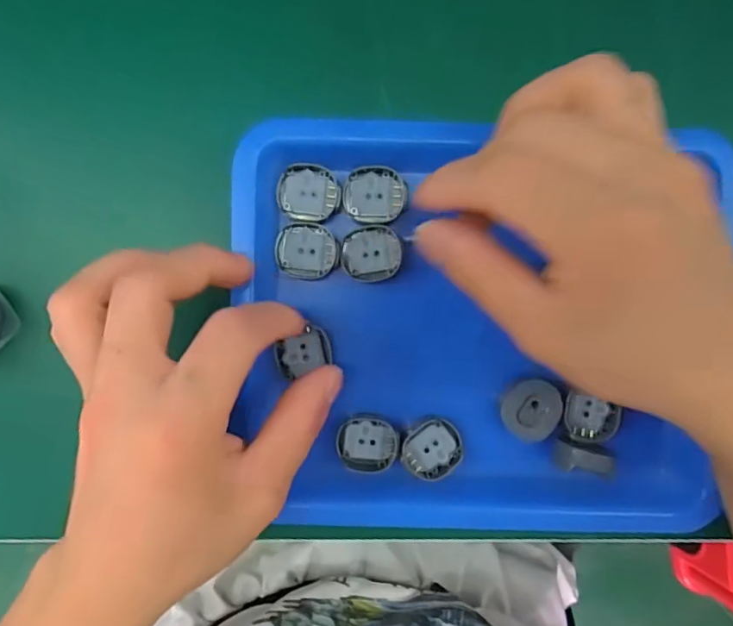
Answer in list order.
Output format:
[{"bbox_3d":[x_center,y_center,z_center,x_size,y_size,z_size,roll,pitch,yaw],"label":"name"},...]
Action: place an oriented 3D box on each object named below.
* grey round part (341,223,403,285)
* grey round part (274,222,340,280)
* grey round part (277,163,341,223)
[{"bbox_3d":[0.003,-0.027,0.253,0.027,0.004,0.026,0,92,0],"label":"grey round part"},{"bbox_3d":[-0.027,-0.029,0.253,0.028,0.004,0.025,10,92,-1],"label":"grey round part"},{"bbox_3d":[-0.026,-0.055,0.250,0.028,0.004,0.025,11,92,-1],"label":"grey round part"}]

